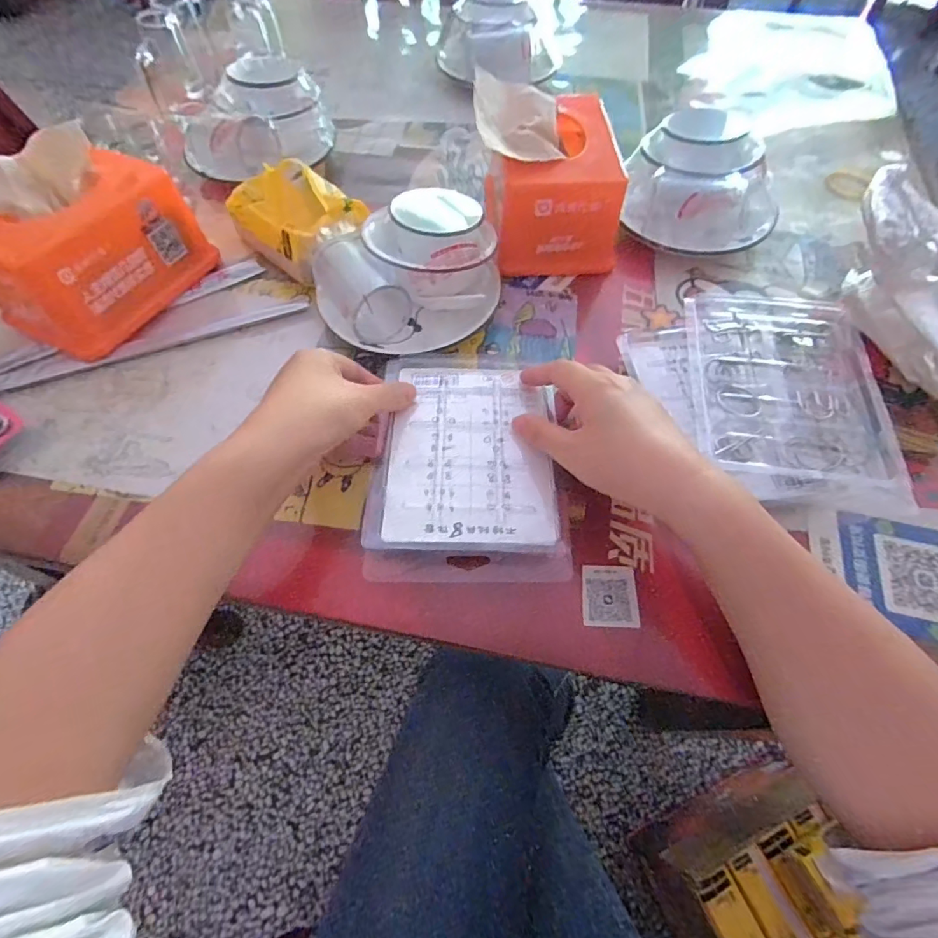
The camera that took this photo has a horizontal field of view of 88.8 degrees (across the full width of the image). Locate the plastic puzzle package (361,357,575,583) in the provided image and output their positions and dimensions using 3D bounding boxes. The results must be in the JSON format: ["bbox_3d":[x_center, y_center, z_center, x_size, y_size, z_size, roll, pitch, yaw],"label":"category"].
[{"bbox_3d":[0.000,-0.010,0.341,0.126,0.020,0.178,0,61,0],"label":"plastic puzzle package"}]

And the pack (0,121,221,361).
[{"bbox_3d":[-0.319,-0.186,0.399,0.108,0.098,0.153,20,63,11],"label":"pack"}]

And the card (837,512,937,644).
[{"bbox_3d":[0.302,0.074,0.317,0.102,0.006,0.080,12,62,6],"label":"card"}]

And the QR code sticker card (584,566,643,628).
[{"bbox_3d":[0.092,0.082,0.310,0.034,0.004,0.040,5,62,3],"label":"QR code sticker card"}]

